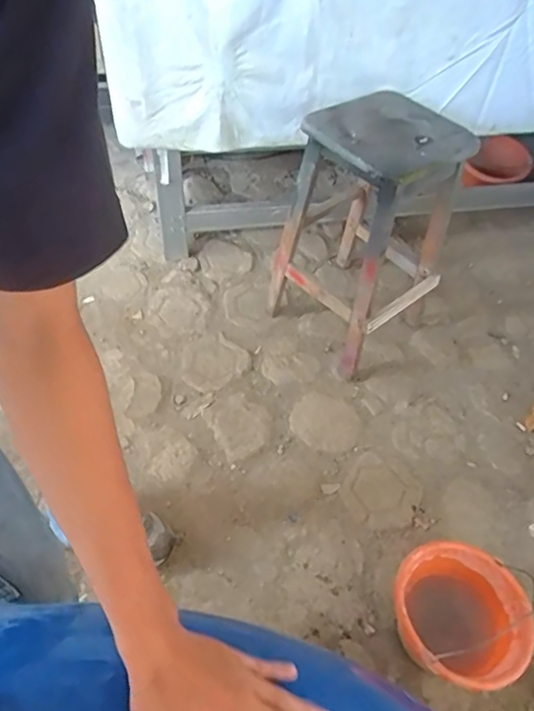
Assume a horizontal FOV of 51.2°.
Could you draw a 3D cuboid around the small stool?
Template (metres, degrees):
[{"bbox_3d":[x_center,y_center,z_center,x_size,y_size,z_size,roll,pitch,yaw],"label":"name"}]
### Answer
[{"bbox_3d":[0.255,-0.324,1.416,0.365,0.567,0.358,-34,61,-26],"label":"small stool"}]

